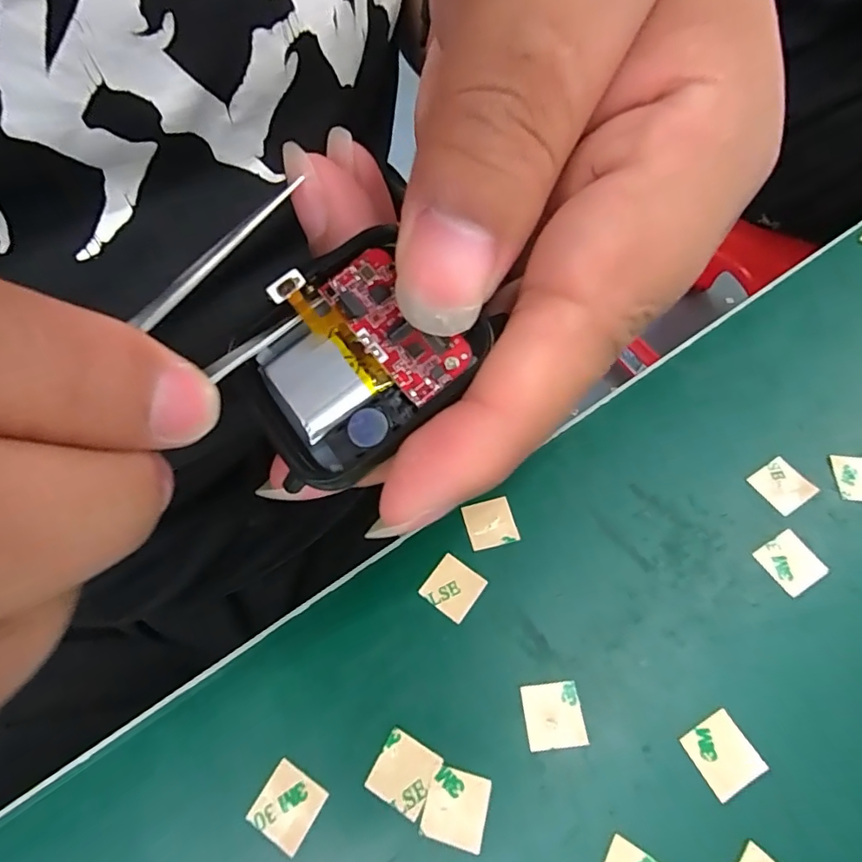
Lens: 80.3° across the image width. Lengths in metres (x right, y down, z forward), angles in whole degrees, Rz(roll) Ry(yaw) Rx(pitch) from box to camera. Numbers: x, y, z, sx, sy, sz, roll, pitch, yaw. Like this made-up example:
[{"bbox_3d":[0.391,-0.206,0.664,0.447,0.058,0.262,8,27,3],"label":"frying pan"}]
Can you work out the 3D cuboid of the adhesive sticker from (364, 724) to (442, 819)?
[{"bbox_3d":[-0.007,0.088,0.132,0.015,0.004,0.015,24,66,17],"label":"adhesive sticker"}]

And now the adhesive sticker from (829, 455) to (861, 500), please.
[{"bbox_3d":[0.137,0.015,0.163,0.014,0.004,0.014,1,67,10],"label":"adhesive sticker"}]

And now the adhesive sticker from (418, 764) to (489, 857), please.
[{"bbox_3d":[0.006,0.094,0.128,0.015,0.004,0.015,14,60,10],"label":"adhesive sticker"}]

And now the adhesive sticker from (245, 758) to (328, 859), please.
[{"bbox_3d":[-0.037,0.095,0.129,0.015,0.004,0.015,27,65,18],"label":"adhesive sticker"}]

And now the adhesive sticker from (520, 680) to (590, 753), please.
[{"bbox_3d":[0.033,0.076,0.136,0.015,0.004,0.015,-8,61,0],"label":"adhesive sticker"}]

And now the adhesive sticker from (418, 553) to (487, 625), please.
[{"bbox_3d":[0.007,0.047,0.154,0.015,0.004,0.015,32,70,23],"label":"adhesive sticker"}]

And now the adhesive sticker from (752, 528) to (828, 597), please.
[{"bbox_3d":[0.107,0.039,0.151,0.014,0.004,0.015,-32,63,-8],"label":"adhesive sticker"}]

